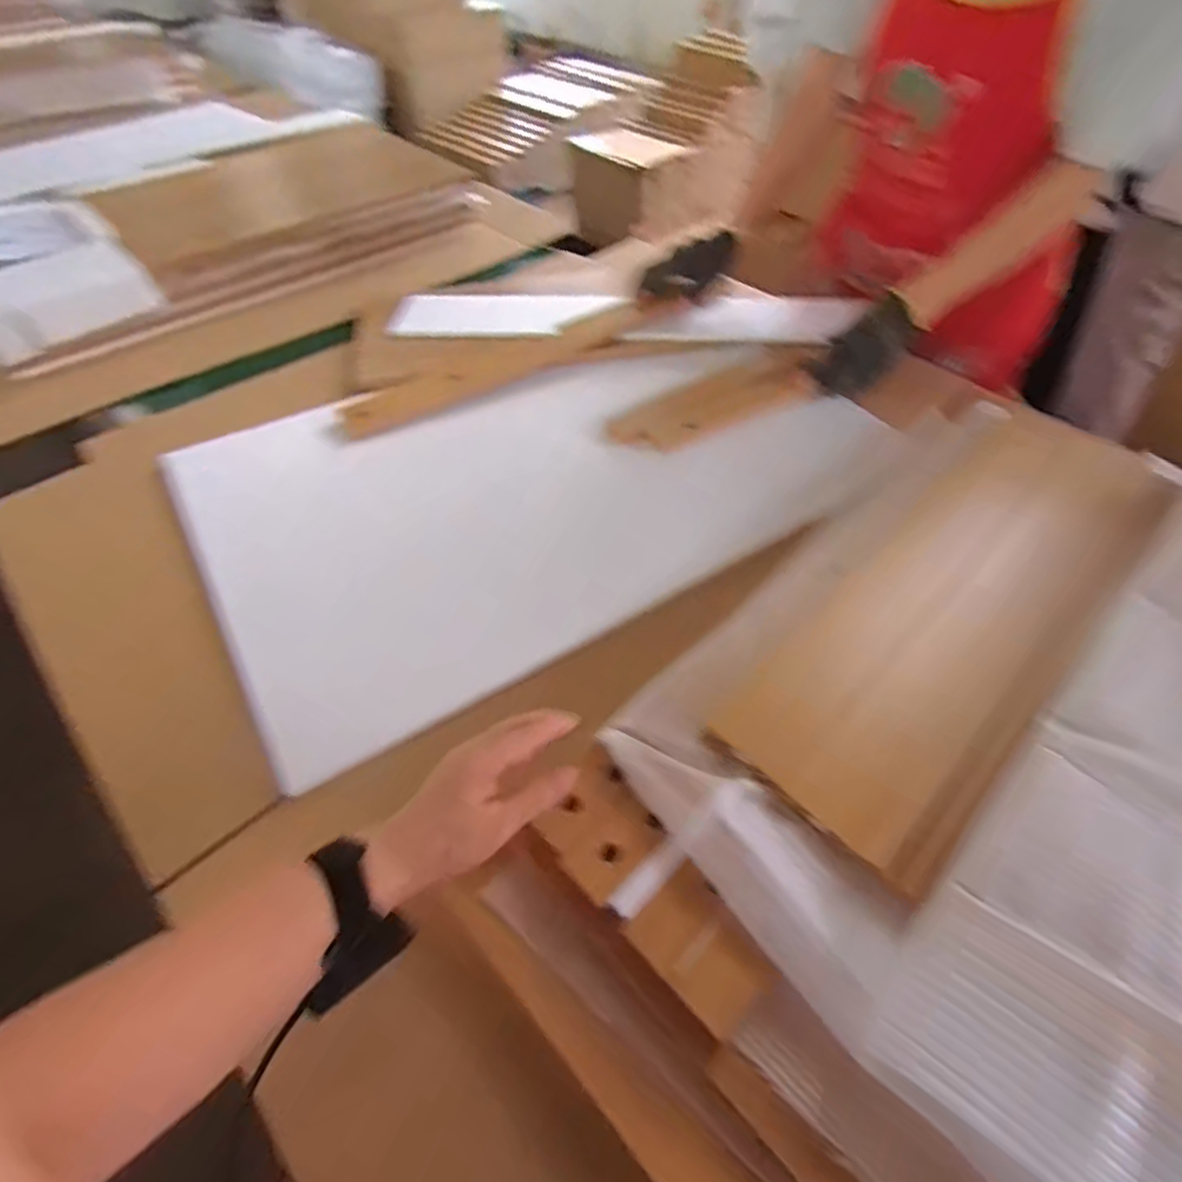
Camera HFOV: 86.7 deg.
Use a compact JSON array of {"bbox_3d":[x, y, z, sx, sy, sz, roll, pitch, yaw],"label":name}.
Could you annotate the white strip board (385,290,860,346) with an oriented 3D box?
[{"bbox_3d":[0.049,-0.467,1.070,0.778,0.027,0.099,3,77,3],"label":"white strip board"}]

